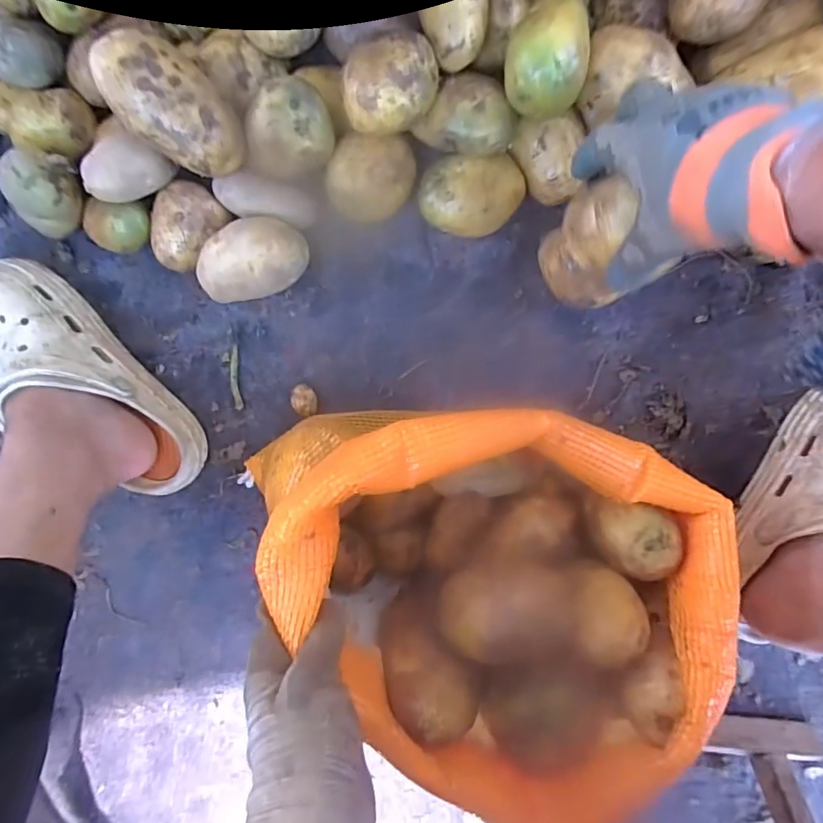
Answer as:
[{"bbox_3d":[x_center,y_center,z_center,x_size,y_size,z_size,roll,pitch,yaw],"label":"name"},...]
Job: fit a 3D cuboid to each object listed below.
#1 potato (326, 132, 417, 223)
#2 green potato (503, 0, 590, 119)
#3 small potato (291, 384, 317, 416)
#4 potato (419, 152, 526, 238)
[{"bbox_3d":[-0.035,-0.200,0.445,0.075,0.060,0.060,-4,92,4],"label":"potato"},{"bbox_3d":[0.096,-0.252,0.362,0.056,0.044,0.065,1,92,4],"label":"green potato"},{"bbox_3d":[-0.100,-0.011,0.477,0.021,0.019,0.029,-3,92,4],"label":"small potato"},{"bbox_3d":[0.053,-0.186,0.445,0.086,0.053,0.060,-1,92,4],"label":"potato"}]

